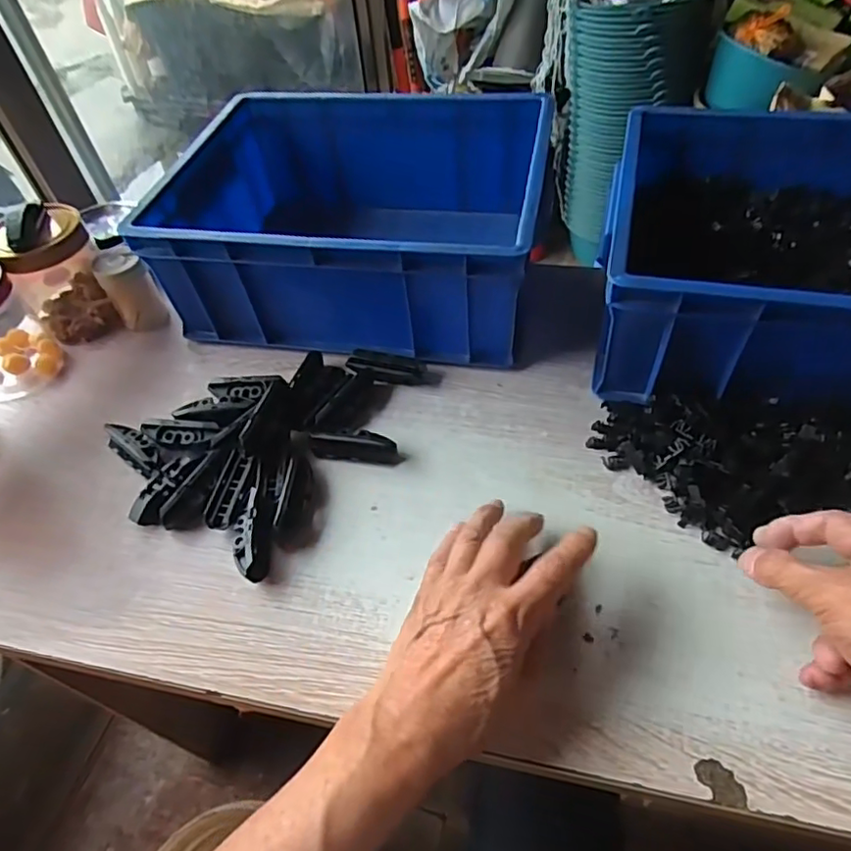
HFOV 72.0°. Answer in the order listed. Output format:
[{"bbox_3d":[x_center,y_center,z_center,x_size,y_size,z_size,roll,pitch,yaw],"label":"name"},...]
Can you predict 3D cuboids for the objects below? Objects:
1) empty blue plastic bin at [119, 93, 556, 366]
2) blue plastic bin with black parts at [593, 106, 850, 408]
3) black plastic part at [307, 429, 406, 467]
[{"bbox_3d":[-0.057,-0.194,0.584,0.324,0.155,0.267,6,52,10],"label":"empty blue plastic bin"},{"bbox_3d":[0.318,-0.130,0.479,0.335,0.131,0.275,7,52,11],"label":"blue plastic bin with black parts"},{"bbox_3d":[-0.056,0.017,0.471,0.076,0.017,0.021,5,52,9],"label":"black plastic part"}]

